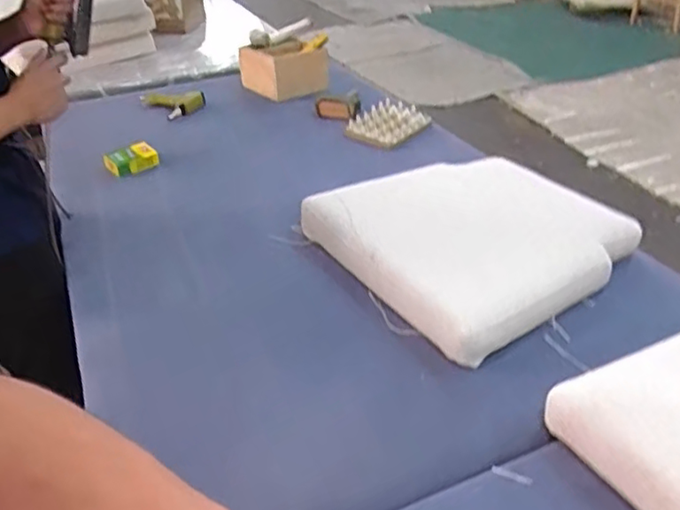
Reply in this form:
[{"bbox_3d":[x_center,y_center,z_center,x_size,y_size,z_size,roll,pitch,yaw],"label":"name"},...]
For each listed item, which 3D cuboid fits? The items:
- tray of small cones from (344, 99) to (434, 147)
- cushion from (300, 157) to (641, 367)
[{"bbox_3d":[0.132,-0.367,1.722,0.158,0.057,0.211,25,43,36],"label":"tray of small cones"},{"bbox_3d":[0.242,-0.045,1.163,0.476,0.092,0.476,-21,38,-25],"label":"cushion"}]

